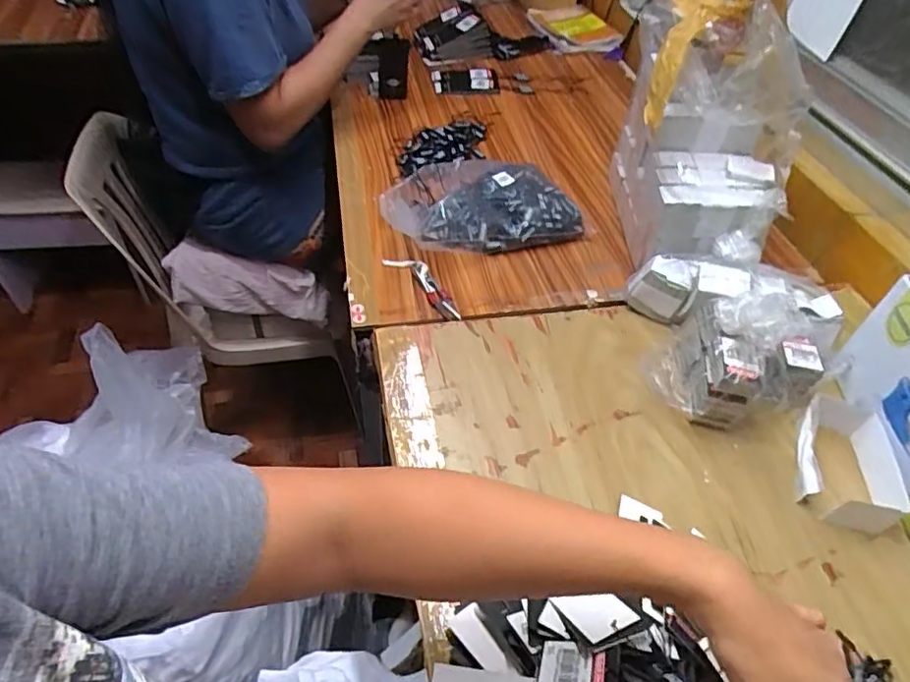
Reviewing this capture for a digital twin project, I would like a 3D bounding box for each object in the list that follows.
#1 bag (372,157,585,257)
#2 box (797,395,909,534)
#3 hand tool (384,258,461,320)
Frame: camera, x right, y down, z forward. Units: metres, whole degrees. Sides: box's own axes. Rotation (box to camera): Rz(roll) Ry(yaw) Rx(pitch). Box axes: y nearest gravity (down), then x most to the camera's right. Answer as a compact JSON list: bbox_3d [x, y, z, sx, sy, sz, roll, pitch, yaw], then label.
[{"bbox_3d":[0.033,-0.192,0.797,0.261,0.068,0.172,-4,48,-8],"label":"bag"},{"bbox_3d":[0.359,0.110,0.537,0.078,0.039,0.120,15,49,9],"label":"box"},{"bbox_3d":[-0.033,-0.069,0.709,0.032,0.012,0.143,-28,56,-27],"label":"hand tool"}]

